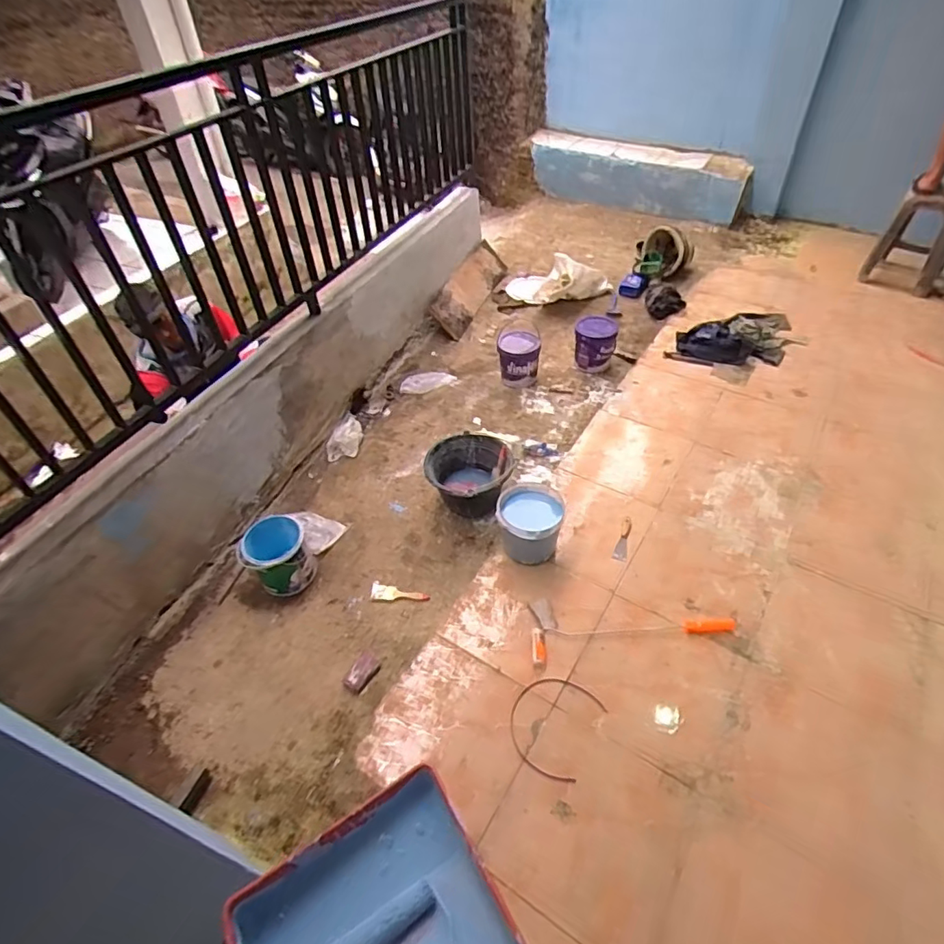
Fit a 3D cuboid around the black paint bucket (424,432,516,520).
[{"bbox_3d":[-0.001,0.012,1.947,0.294,0.191,0.283,-2,46,2],"label":"black paint bucket"}]

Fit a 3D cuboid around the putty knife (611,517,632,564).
[{"bbox_3d":[0.510,0.223,1.825,0.045,0.012,0.191,15,50,19],"label":"putty knife"}]

